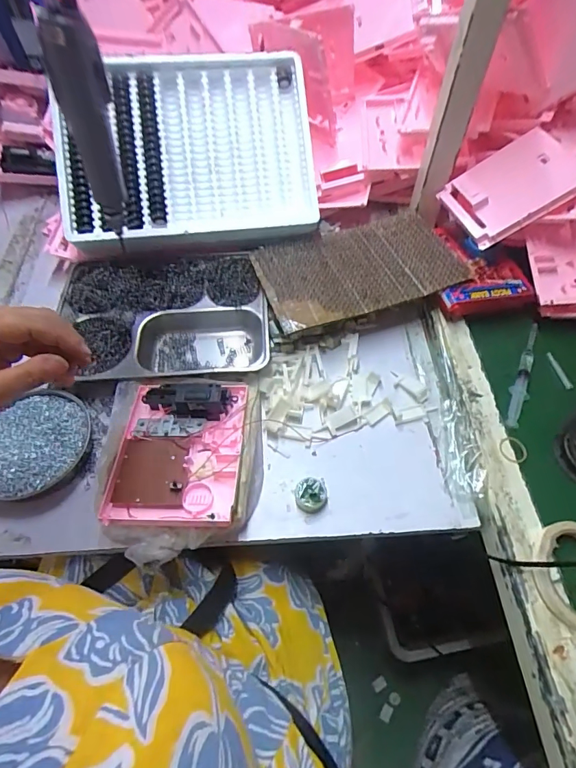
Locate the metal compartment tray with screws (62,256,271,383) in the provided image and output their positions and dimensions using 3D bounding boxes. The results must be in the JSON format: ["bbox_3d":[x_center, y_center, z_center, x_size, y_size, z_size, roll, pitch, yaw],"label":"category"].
[{"bbox_3d":[-0.163,-0.085,0.583,0.263,0.058,0.201,-5,58,-2],"label":"metal compartment tray with screws"}]

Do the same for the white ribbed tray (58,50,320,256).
[{"bbox_3d":[-0.138,-0.326,0.600,0.344,0.043,0.263,-7,92,-11],"label":"white ribbed tray"}]

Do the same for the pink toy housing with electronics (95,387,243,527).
[{"bbox_3d":[-0.118,0.065,0.456,0.132,0.033,0.159,1,58,2],"label":"pink toy housing with electronics"}]

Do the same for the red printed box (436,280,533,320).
[{"bbox_3d":[0.264,-0.115,0.584,0.123,0.037,0.031,-9,58,-5],"label":"red printed box"}]

